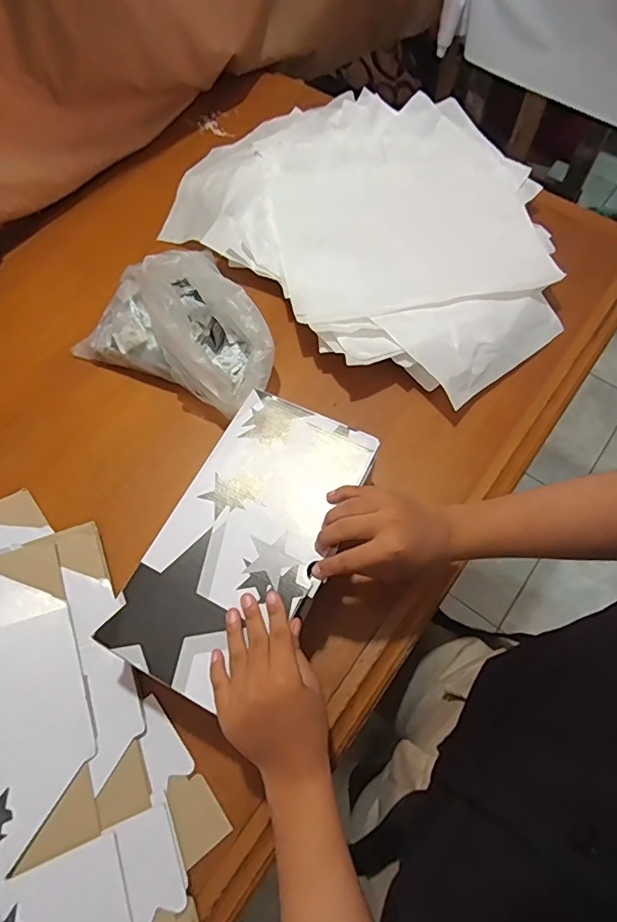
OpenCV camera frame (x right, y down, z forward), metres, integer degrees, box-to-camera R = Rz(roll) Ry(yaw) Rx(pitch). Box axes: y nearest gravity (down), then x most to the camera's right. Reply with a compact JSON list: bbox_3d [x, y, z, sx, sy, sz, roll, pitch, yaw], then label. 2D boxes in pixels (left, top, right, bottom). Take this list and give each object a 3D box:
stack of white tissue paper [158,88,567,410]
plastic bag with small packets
[{"bbox_3d":[0.098,-0.336,0.718,0.424,0.062,0.555,-42,71,-16],"label":"stack of white tissue paper"},{"bbox_3d":[-0.148,-0.177,0.617,0.252,0.137,0.164,27,69,12],"label":"plastic bag with small packets"}]

